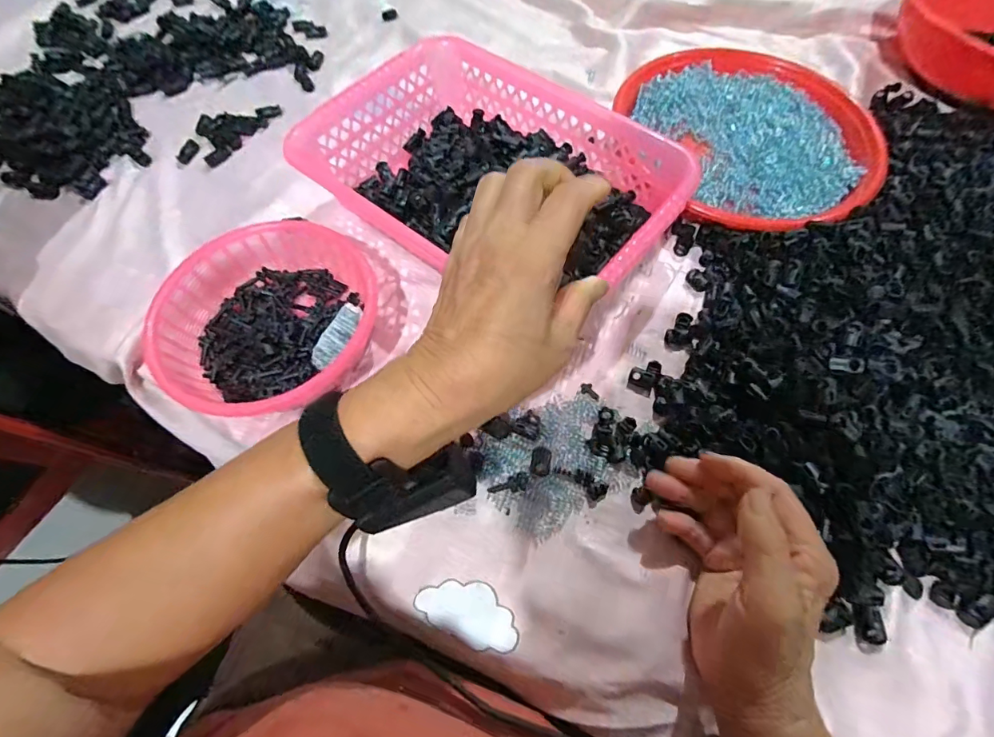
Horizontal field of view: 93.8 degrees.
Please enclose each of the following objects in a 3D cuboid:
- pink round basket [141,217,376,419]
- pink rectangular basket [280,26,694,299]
[{"bbox_3d":[-0.187,-0.049,0.382,0.166,0.047,0.166,0,64,1],"label":"pink round basket"},{"bbox_3d":[-0.001,-0.174,0.419,0.312,0.066,0.201,30,68,15],"label":"pink rectangular basket"}]

